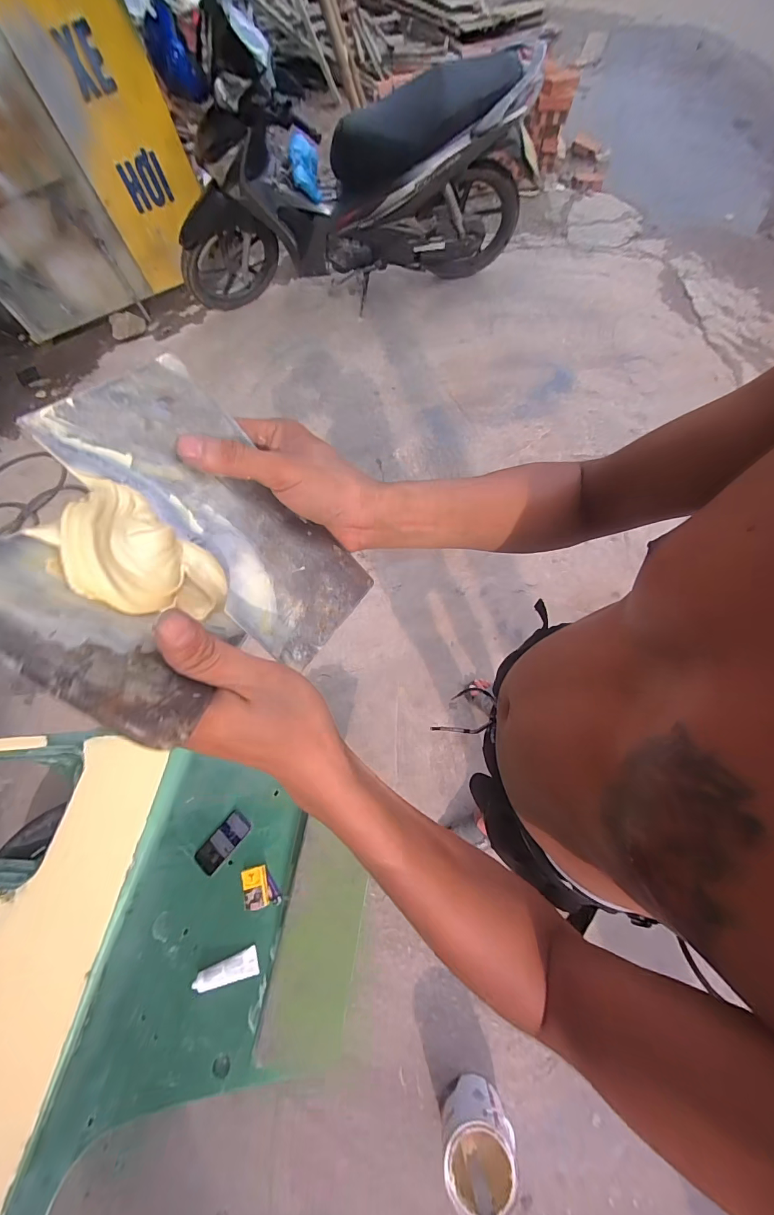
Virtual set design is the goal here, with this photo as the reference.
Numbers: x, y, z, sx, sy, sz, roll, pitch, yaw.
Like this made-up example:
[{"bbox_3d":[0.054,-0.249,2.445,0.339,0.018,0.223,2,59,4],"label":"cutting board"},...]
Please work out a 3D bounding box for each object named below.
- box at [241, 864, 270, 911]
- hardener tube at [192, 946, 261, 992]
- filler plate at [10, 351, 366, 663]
[{"bbox_3d":[-0.324,0.691,0.998,0.058,0.027,0.088,-18,64,-1],"label":"box"},{"bbox_3d":[-0.370,0.842,0.926,0.144,0.026,0.052,-23,64,-3],"label":"hardener tube"},{"bbox_3d":[-0.098,-0.059,0.257,0.198,0.006,0.094,47,56,-15],"label":"filler plate"}]

